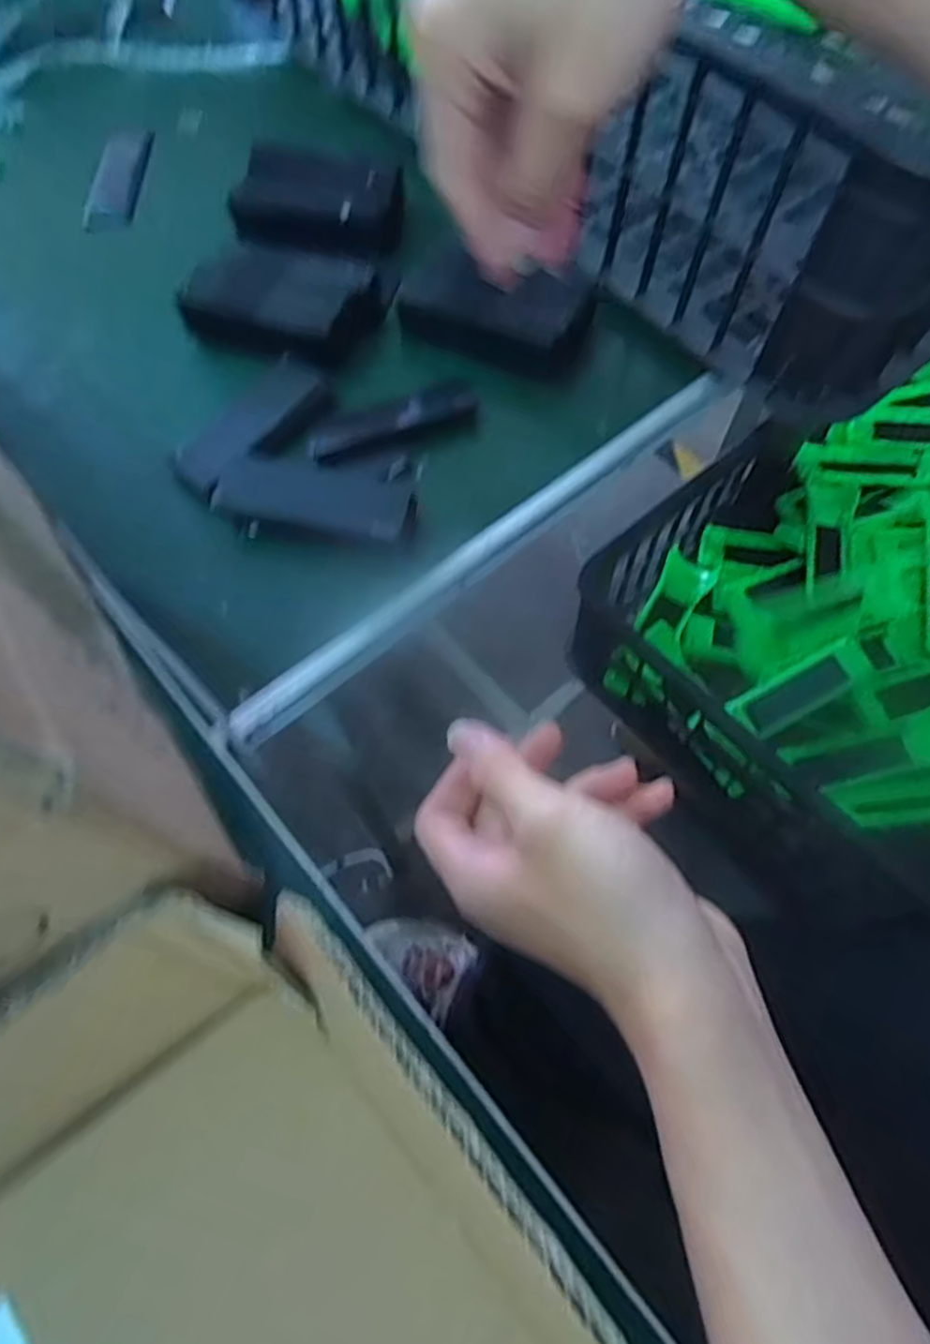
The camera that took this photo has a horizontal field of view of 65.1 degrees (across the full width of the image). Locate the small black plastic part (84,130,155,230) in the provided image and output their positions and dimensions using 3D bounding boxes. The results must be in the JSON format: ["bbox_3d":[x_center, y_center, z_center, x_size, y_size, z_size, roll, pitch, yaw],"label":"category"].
[{"bbox_3d":[-0.229,-0.326,0.480,0.031,0.008,0.087,0,66,1],"label":"small black plastic part"}]

